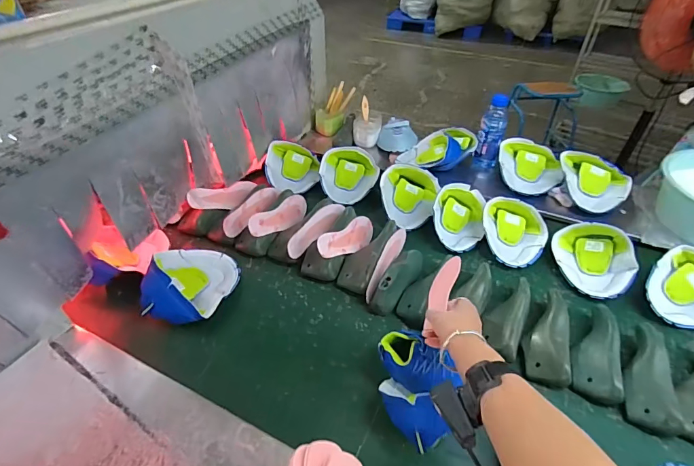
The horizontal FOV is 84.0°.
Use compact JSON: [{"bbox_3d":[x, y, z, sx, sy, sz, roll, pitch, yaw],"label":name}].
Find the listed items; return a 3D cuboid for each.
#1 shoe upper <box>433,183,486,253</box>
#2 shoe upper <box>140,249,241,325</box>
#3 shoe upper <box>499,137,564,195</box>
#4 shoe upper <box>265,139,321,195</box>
[{"bbox_3d":[0.277,-0.037,0.951,0.132,0.073,0.165,18,48,14],"label":"shoe upper"},{"bbox_3d":[-0.325,0.092,0.800,0.166,0.078,0.197,11,47,8],"label":"shoe upper"},{"bbox_3d":[0.519,-0.191,1.076,0.168,0.072,0.179,6,46,3],"label":"shoe upper"},{"bbox_3d":[-0.158,-0.190,1.138,0.158,0.085,0.152,-3,47,-6],"label":"shoe upper"}]

